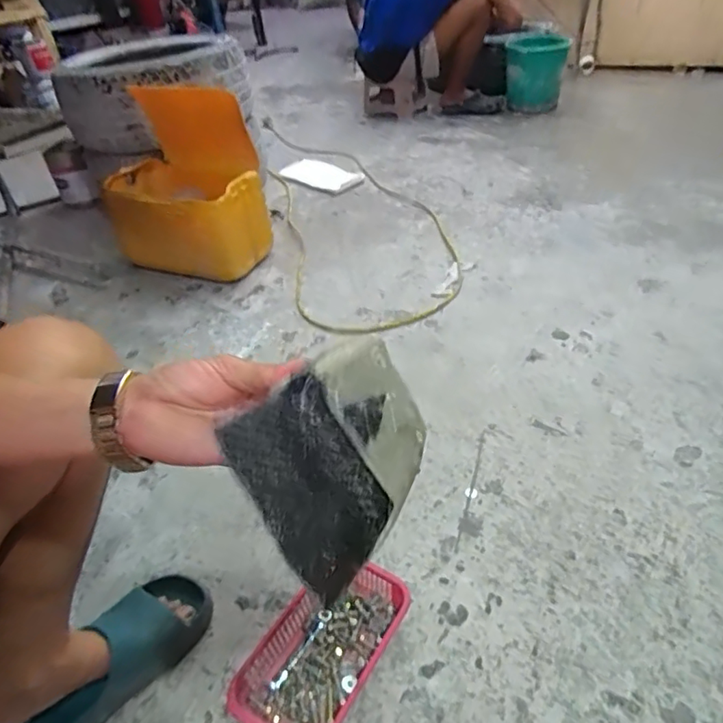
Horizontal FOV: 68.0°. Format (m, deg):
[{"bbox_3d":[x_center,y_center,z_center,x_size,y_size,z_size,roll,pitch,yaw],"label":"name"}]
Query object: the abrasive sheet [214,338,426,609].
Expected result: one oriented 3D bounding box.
[{"bbox_3d":[-0.011,0.053,0.302,0.123,0.101,0.026,-39,7,-36],"label":"abrasive sheet"}]

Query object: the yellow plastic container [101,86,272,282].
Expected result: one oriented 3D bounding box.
[{"bbox_3d":[-0.466,-0.467,1.441,0.431,0.433,0.236,11,42,21],"label":"yellow plastic container"}]

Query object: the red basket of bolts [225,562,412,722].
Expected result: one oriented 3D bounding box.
[{"bbox_3d":[-0.051,0.352,0.661,0.146,0.049,0.232,21,45,30],"label":"red basket of bolts"}]

